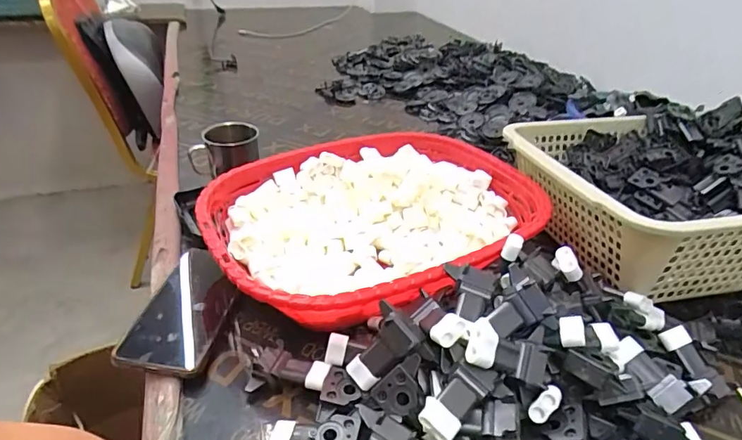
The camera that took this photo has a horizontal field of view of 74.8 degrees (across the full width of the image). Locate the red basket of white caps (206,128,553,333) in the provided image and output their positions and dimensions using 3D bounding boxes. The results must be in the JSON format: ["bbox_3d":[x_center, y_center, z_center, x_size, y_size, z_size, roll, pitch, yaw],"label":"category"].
[{"bbox_3d":[0.010,0.008,0.534,0.351,0.085,0.274,-16,37,-25],"label":"red basket of white caps"}]

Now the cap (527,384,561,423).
[{"bbox_3d":[0.124,0.132,0.345,0.012,0.029,0.012,30,7,-46],"label":"cap"}]

